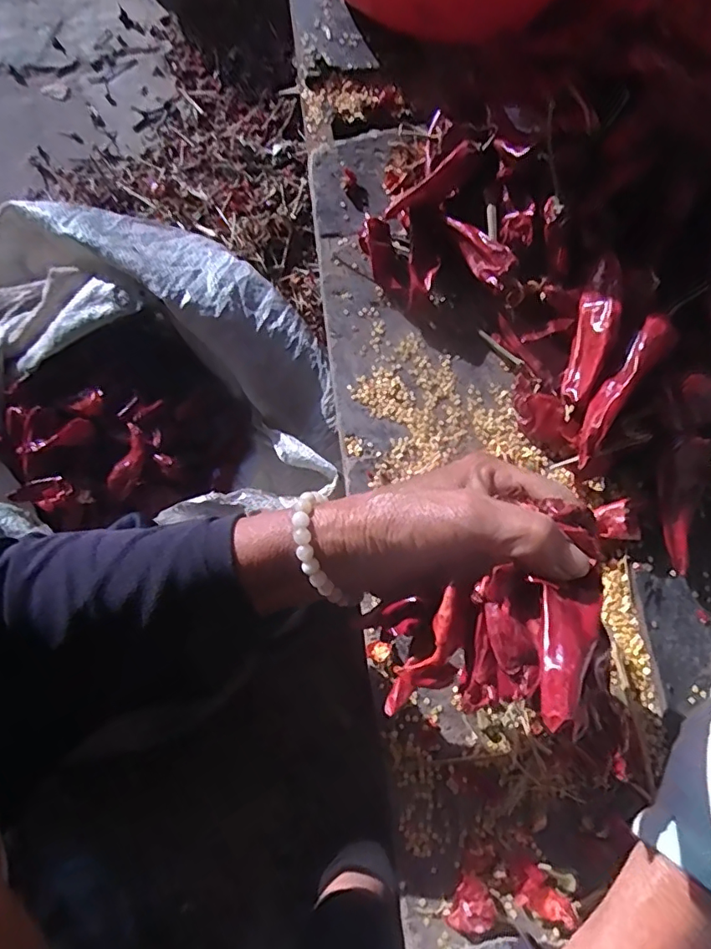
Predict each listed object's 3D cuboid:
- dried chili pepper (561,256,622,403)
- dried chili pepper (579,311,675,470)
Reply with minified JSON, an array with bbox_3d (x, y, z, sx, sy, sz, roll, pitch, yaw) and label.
[{"bbox_3d":[0.156,-0.094,0.353,0.018,0.019,0.093,15,94,3],"label":"dried chili pepper"},{"bbox_3d":[0.165,-0.052,0.336,0.018,0.021,0.101,31,94,6],"label":"dried chili pepper"}]

